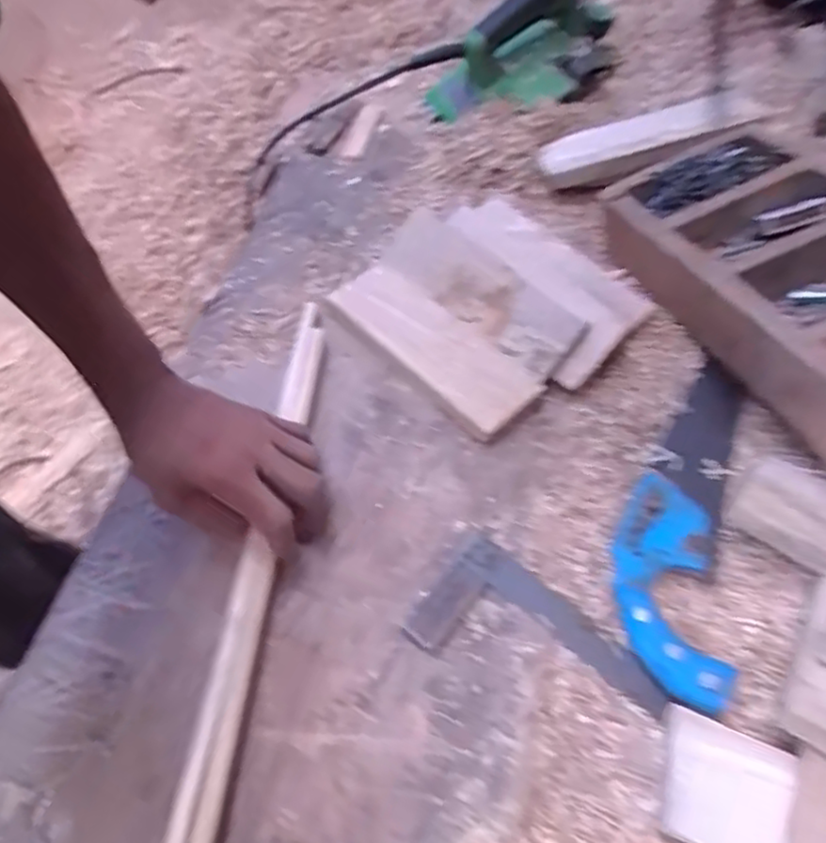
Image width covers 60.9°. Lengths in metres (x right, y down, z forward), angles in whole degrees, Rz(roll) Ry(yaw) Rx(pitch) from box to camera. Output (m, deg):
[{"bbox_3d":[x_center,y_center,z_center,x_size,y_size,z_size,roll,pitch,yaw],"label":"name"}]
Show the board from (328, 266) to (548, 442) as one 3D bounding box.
[{"bbox_3d":[0.018,-0.069,0.629,0.076,0.025,0.192,-39,66,-25],"label":"board"}]

